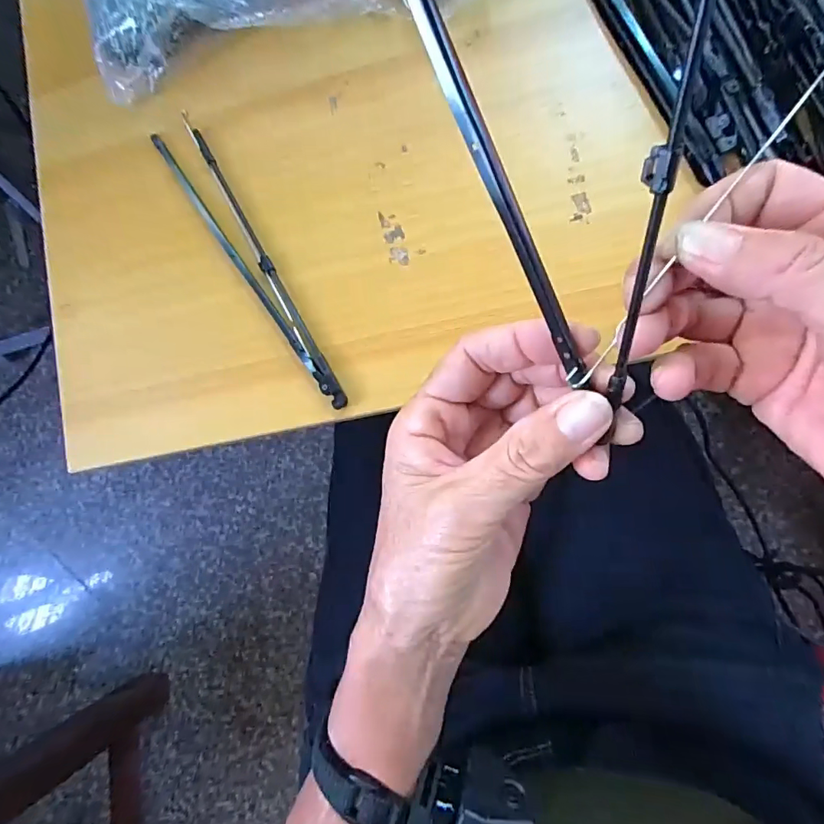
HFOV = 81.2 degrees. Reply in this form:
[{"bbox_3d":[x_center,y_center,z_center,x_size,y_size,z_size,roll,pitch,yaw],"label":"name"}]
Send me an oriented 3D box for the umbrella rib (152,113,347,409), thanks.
[{"bbox_3d":[-0.083,-0.083,0.254,0.023,0.007,0.185,-35,82,5],"label":"umbrella rib"}]

